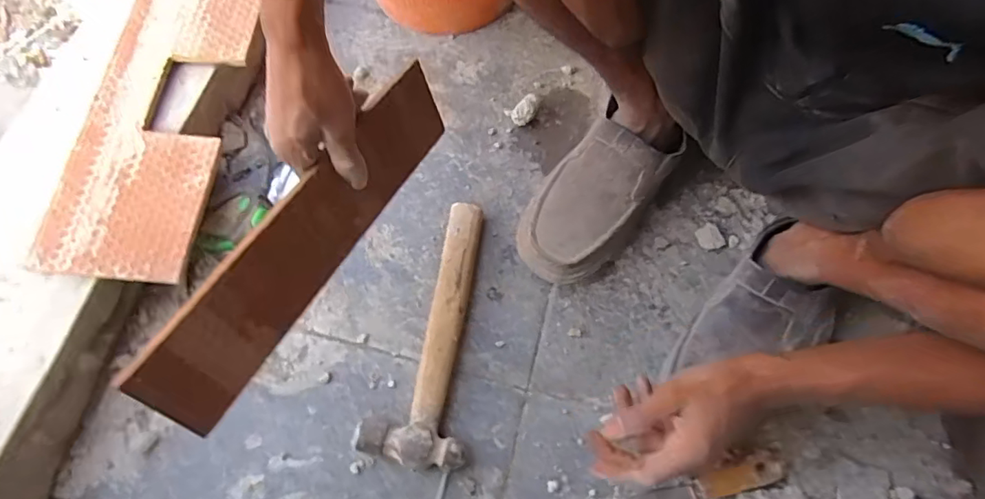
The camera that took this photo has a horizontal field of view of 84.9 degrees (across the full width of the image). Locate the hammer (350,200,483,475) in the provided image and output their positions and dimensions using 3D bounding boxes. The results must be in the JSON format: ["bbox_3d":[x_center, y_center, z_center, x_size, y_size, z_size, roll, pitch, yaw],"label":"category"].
[{"bbox_3d":[-0.052,0.073,0.519,0.092,0.030,0.249,10,71,4],"label":"hammer"}]

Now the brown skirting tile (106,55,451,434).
[{"bbox_3d":[-0.129,-0.019,0.408,0.008,0.076,0.316,14,57,31],"label":"brown skirting tile"}]

